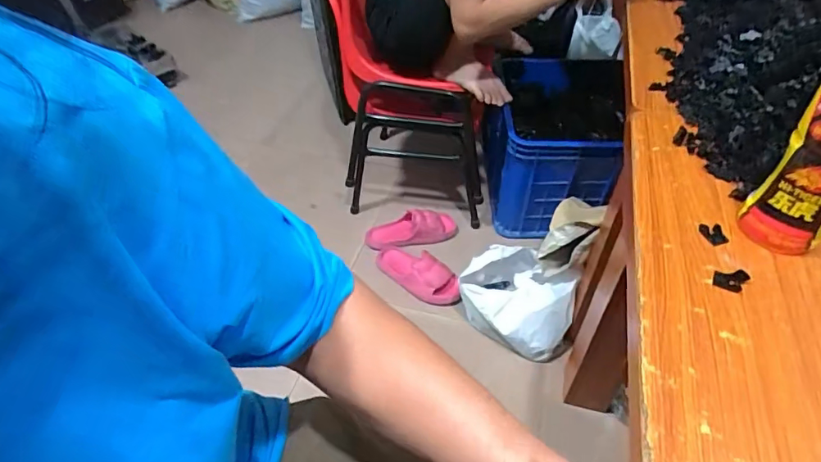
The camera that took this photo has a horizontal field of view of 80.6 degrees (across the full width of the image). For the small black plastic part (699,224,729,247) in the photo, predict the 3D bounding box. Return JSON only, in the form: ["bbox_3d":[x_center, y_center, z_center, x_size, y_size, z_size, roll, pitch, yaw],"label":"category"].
[{"bbox_3d":[0.294,0.002,0.468,0.019,0.009,0.024,-13,47,-11],"label":"small black plastic part"}]

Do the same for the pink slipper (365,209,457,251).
[{"bbox_3d":[0.009,0.003,1.255,0.244,0.074,0.082,-17,47,-14],"label":"pink slipper"}]

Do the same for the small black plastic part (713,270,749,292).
[{"bbox_3d":[0.285,0.044,0.430,0.027,0.011,0.019,17,48,16],"label":"small black plastic part"}]

